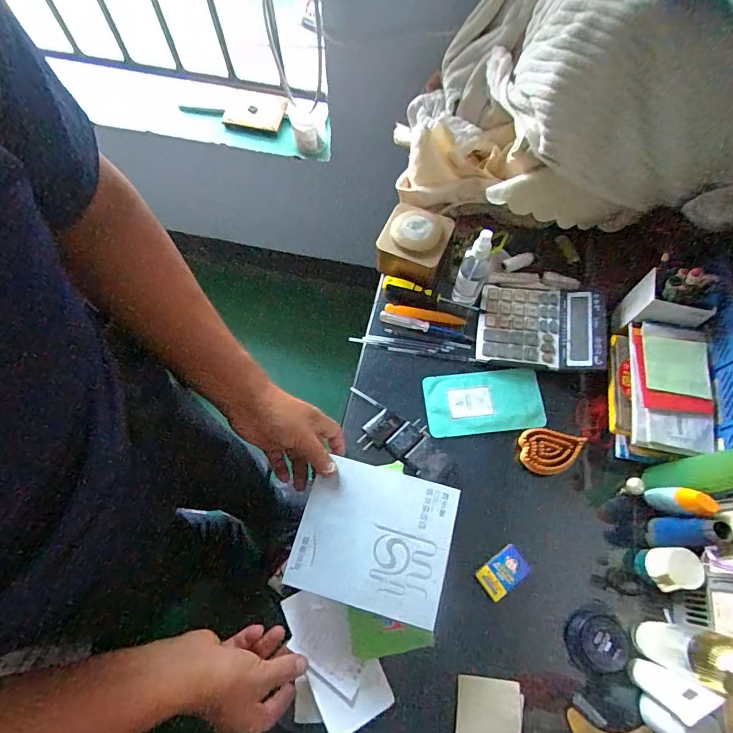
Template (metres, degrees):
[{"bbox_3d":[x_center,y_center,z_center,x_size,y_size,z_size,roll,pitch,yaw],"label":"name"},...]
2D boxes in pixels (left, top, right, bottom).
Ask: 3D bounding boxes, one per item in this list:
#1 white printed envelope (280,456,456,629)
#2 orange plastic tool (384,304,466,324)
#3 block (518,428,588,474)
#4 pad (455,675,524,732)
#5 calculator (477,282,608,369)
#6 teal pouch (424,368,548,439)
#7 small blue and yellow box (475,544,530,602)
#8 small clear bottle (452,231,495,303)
[{"bbox_3d":[0.008,0.185,0.479,0.162,0.007,0.143,14,67,6],"label":"white printed envelope"},{"bbox_3d":[0.089,-0.080,0.666,0.121,0.009,0.017,7,67,3],"label":"orange plastic tool"},{"bbox_3d":[0.240,0.114,0.576,0.078,0.024,0.057,16,67,7],"label":"block"},{"bbox_3d":[0.134,0.381,0.476,0.068,0.011,0.067,10,67,4],"label":"pad"},{"bbox_3d":[0.255,-0.060,0.637,0.173,0.035,0.129,13,67,6],"label":"calculator"},{"bbox_3d":[0.164,0.050,0.616,0.161,0.015,0.090,-6,67,-2],"label":"teal pouch"},{"bbox_3d":[0.166,0.249,0.528,0.063,0.010,0.038,-33,70,-13],"label":"small blue and yellow box"},{"bbox_3d":[0.153,-0.140,0.611,0.040,0.139,0.030,17,68,7],"label":"small clear bottle"}]

